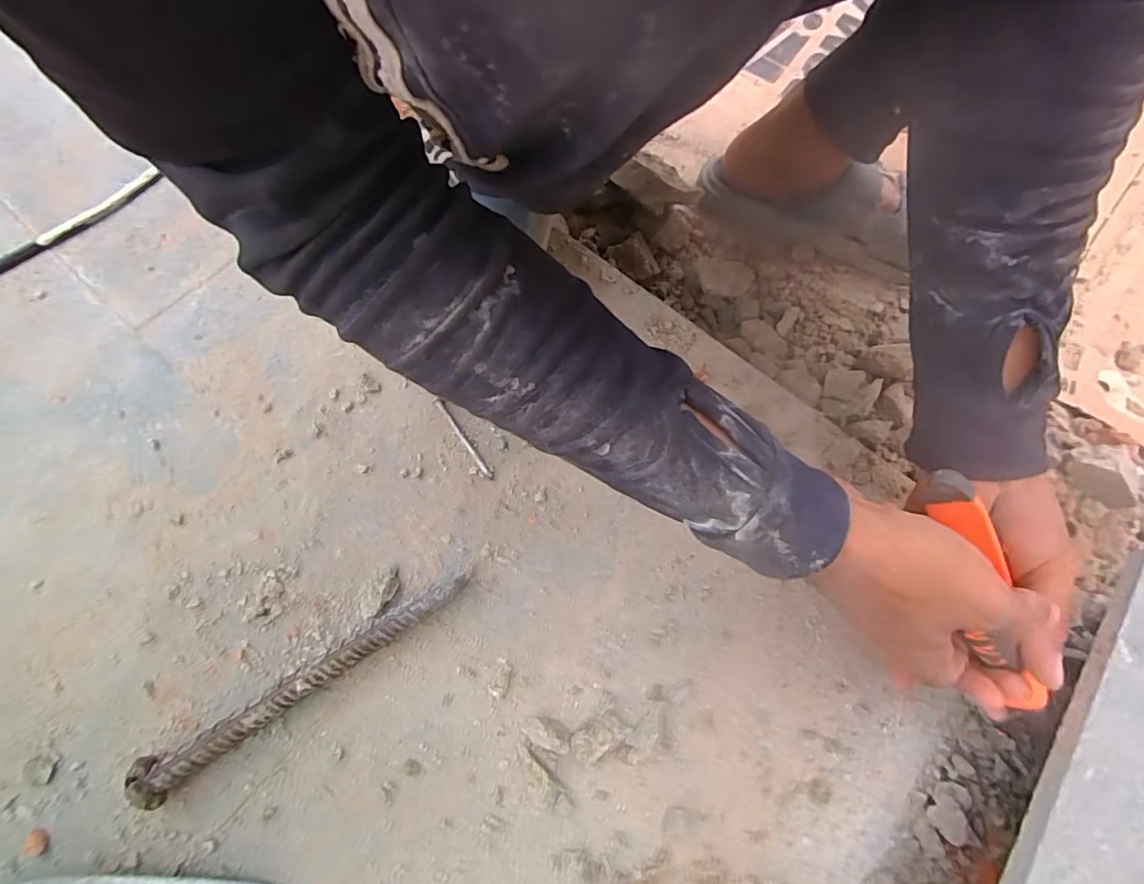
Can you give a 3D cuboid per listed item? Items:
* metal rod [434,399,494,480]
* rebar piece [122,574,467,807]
[{"bbox_3d":[-0.078,-0.002,0.379,0.005,0.004,0.073,-33,75,-14],"label":"metal rod"},{"bbox_3d":[-0.149,0.133,0.307,0.187,0.028,0.020,-33,75,-14],"label":"rebar piece"}]

